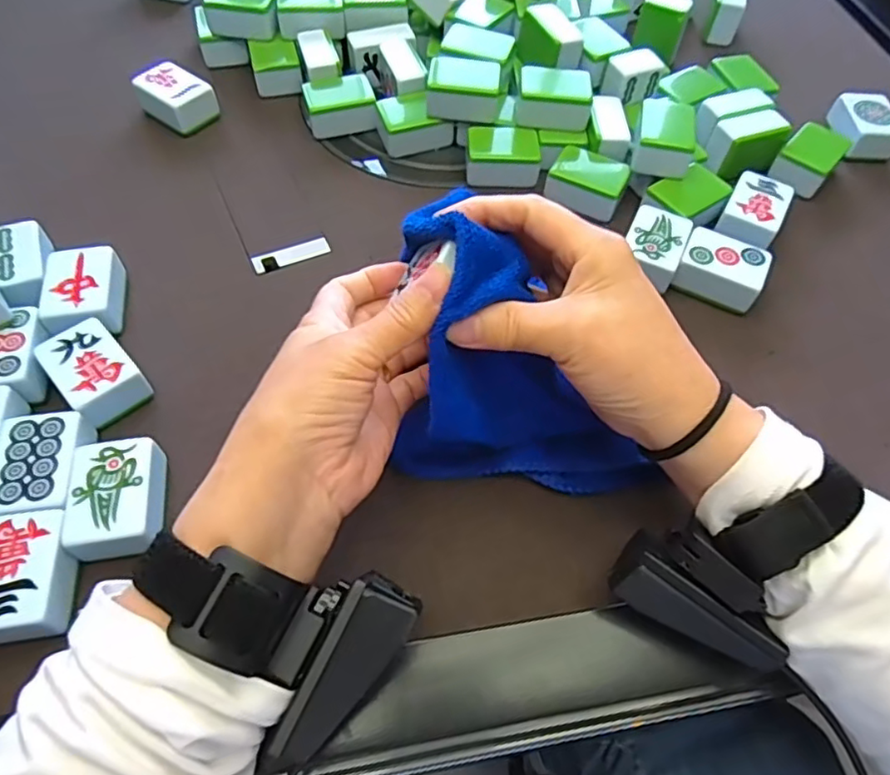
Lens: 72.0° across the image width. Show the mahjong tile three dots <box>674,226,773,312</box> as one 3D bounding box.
[{"bbox_3d":[0.178,-0.075,0.397,0.051,0.025,0.038,22,59,10],"label":"mahjong tile three dots"}]

